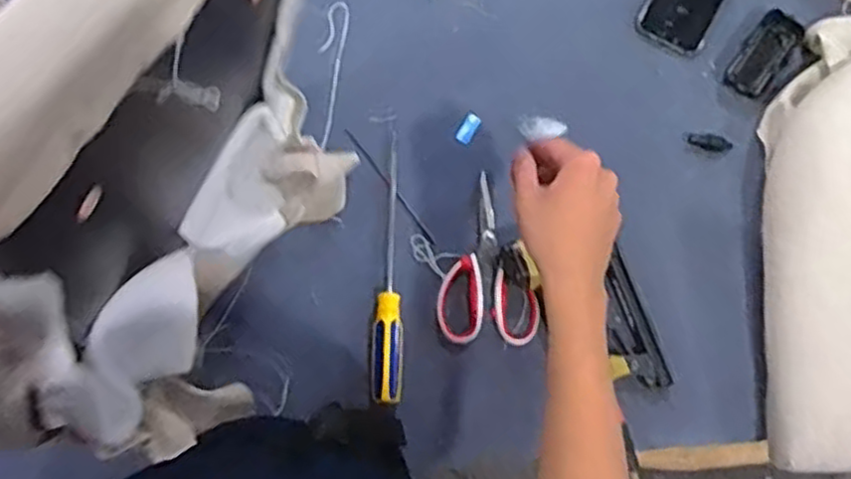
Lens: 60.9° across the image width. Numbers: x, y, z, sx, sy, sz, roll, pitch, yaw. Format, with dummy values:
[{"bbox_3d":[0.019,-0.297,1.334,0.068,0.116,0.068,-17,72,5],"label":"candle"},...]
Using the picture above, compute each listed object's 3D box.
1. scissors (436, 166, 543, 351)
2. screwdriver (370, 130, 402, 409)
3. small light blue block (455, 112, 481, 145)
[{"bbox_3d":[0.066,0.021,0.782,0.105,0.009,0.182,1,78,-1],"label":"scissors"},{"bbox_3d":[-0.038,0.023,0.772,0.031,0.025,0.295,2,78,-1],"label":"screwdriver"},{"bbox_3d":[0.049,-0.125,0.818,0.017,0.008,0.037,30,79,5],"label":"small light blue block"}]

